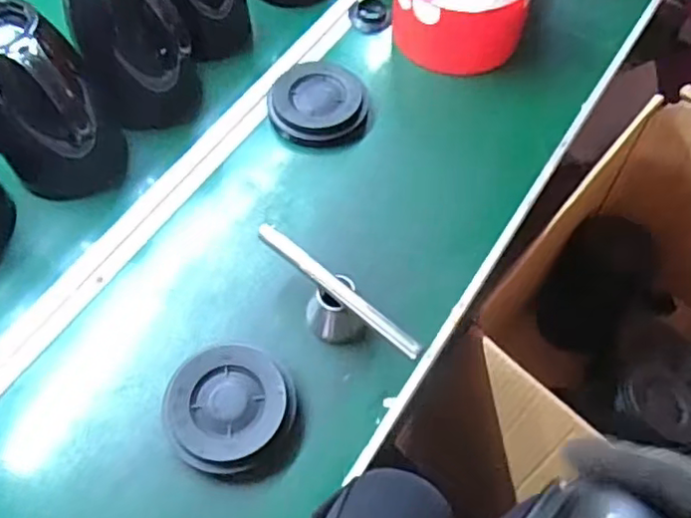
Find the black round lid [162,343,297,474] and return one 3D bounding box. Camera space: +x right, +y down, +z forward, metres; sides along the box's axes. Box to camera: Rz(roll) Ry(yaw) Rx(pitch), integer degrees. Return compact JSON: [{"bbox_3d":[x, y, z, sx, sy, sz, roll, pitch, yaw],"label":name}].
[{"bbox_3d":[-0.111,0.135,0.604,0.116,0.027,0.114,-1,60,1],"label":"black round lid"}]

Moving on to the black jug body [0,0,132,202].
[{"bbox_3d":[-0.312,-0.153,0.669,0.119,0.201,0.140,-30,64,-15],"label":"black jug body"}]

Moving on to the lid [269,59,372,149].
[{"bbox_3d":[-0.032,-0.192,0.787,0.124,0.032,0.115,-1,60,1],"label":"lid"}]

